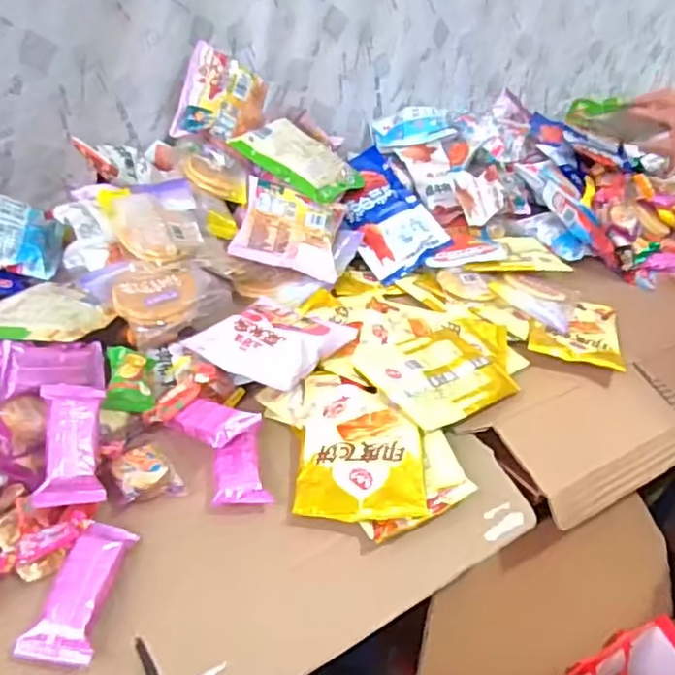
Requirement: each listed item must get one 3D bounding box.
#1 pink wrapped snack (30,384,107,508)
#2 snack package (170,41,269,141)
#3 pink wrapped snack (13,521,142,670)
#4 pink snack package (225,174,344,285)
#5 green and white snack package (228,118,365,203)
[{"bbox_3d":[-0.200,0.078,0.476,0.044,0.019,0.094,-2,61,-14],"label":"pink wrapped snack"},{"bbox_3d":[-0.138,-0.285,0.764,0.095,0.111,0.019,17,-6,-13],"label":"snack package"},{"bbox_3d":[-0.172,0.167,0.424,0.043,0.022,0.092,8,35,1],"label":"pink wrapped snack"},{"bbox_3d":[-0.054,-0.126,0.717,0.116,0.032,0.109,8,70,-9],"label":"pink snack package"},{"bbox_3d":[-0.043,-0.221,0.780,0.134,0.031,0.115,36,44,7],"label":"green and white snack package"}]

